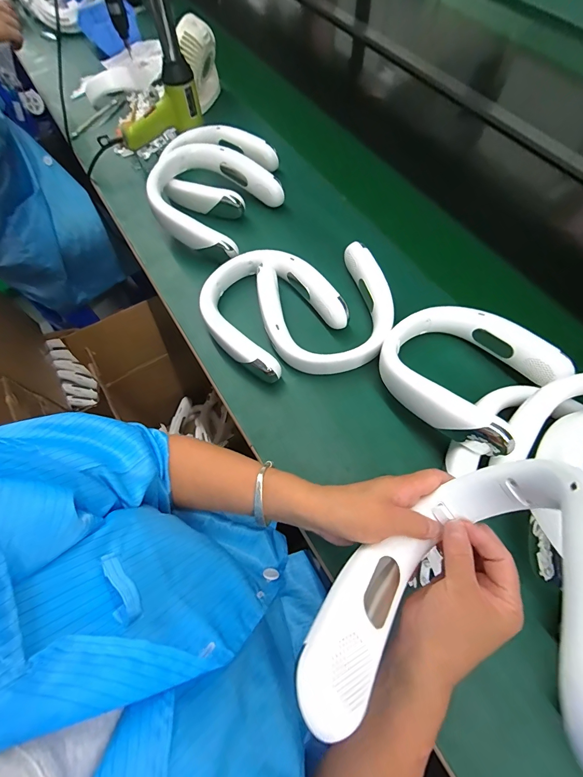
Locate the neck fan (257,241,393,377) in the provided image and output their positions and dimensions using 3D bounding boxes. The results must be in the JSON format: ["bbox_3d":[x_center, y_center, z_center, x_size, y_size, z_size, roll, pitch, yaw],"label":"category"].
[{"bbox_3d":[0.056,-0.123,0.549,0.197,0.056,0.207,-16,66,-5],"label":"neck fan"}]

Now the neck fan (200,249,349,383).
[{"bbox_3d":[-0.041,-0.130,0.549,0.193,0.045,0.211,-40,70,-14],"label":"neck fan"}]

